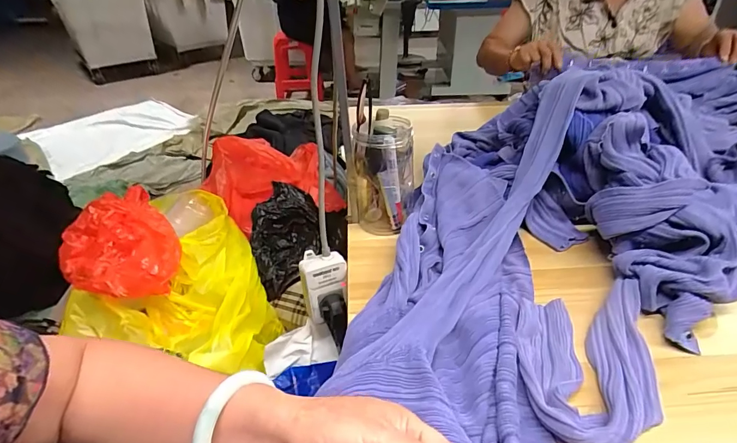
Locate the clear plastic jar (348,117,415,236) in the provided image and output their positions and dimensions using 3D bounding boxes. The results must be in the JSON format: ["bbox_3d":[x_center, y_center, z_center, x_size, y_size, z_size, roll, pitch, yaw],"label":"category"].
[{"bbox_3d":[0.019,-0.061,0.590,0.095,0.154,0.073,0,35,2],"label":"clear plastic jar"}]

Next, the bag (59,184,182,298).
[{"bbox_3d":[-0.354,0.029,0.574,0.139,0.085,0.197,-28,43,-33],"label":"bag"}]

